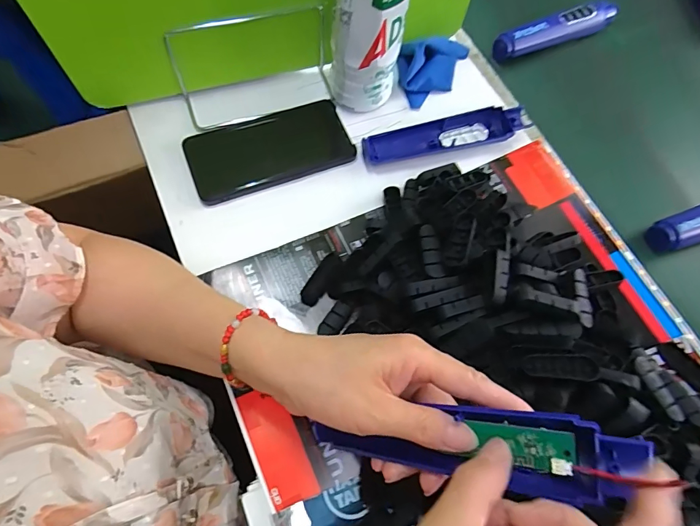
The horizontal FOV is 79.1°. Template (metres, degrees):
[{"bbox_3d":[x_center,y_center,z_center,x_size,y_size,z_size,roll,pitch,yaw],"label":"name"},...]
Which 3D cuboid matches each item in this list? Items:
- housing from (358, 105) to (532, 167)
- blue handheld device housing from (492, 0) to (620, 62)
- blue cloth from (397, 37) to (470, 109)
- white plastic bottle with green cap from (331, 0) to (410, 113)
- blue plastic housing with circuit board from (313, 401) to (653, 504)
[{"bbox_3d":[0.097,-0.128,0.431,0.170,0.019,0.037,-12,70,-8],"label":"housing"},{"bbox_3d":[0.257,-0.286,0.510,0.188,0.028,0.028,-27,73,-13],"label":"blue handheld device housing"},{"bbox_3d":[0.097,-0.217,0.458,0.095,0.038,0.058,-21,71,-11],"label":"blue cloth"},{"bbox_3d":[0.015,-0.212,0.360,0.051,0.198,0.048,-39,76,-16],"label":"white plastic bottle with green cap"},{"bbox_3d":[0.059,0.100,0.231,0.170,0.014,0.040,-9,63,28],"label":"blue plastic housing with circuit board"}]

